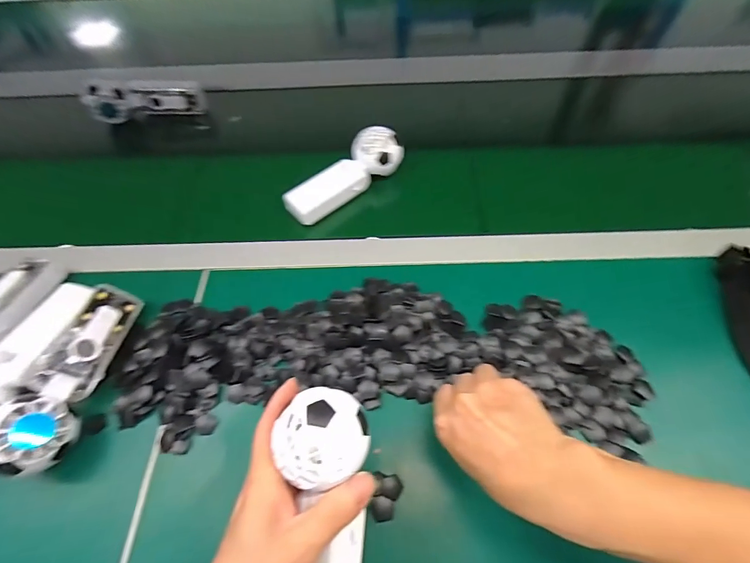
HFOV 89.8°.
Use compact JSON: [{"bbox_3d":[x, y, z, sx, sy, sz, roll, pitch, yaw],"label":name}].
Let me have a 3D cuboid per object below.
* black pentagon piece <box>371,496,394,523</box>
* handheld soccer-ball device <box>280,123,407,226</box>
[{"bbox_3d":[0.006,0.188,0.310,0.018,0.005,0.018,-3,56,0],"label":"black pentagon piece"},{"bbox_3d":[-0.042,-0.138,0.488,0.165,0.050,0.055,-36,62,-20],"label":"handheld soccer-ball device"}]

